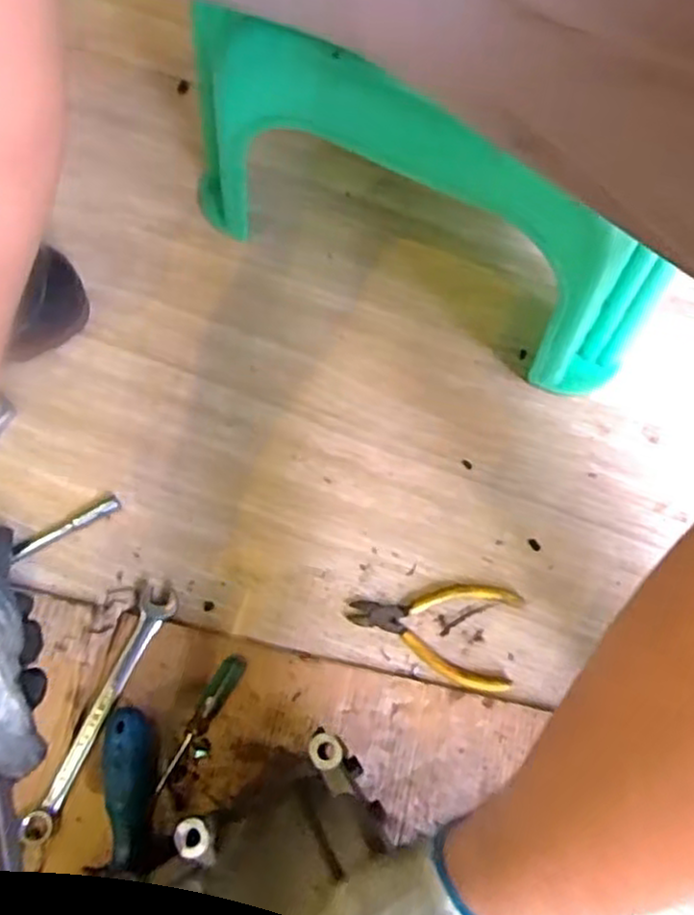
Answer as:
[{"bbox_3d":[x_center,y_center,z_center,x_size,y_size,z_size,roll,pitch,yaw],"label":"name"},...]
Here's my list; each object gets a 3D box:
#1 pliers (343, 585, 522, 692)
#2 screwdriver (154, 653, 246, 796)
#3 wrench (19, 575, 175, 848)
[{"bbox_3d":[0.058,0.117,0.512,0.112,0.009,0.067,7,72,0],"label":"pliers"},{"bbox_3d":[-0.095,0.170,0.483,0.016,0.016,0.093,29,73,7],"label":"screwdriver"},{"bbox_3d":[-0.158,0.161,0.484,0.024,0.012,0.168,22,72,5],"label":"wrench"}]

